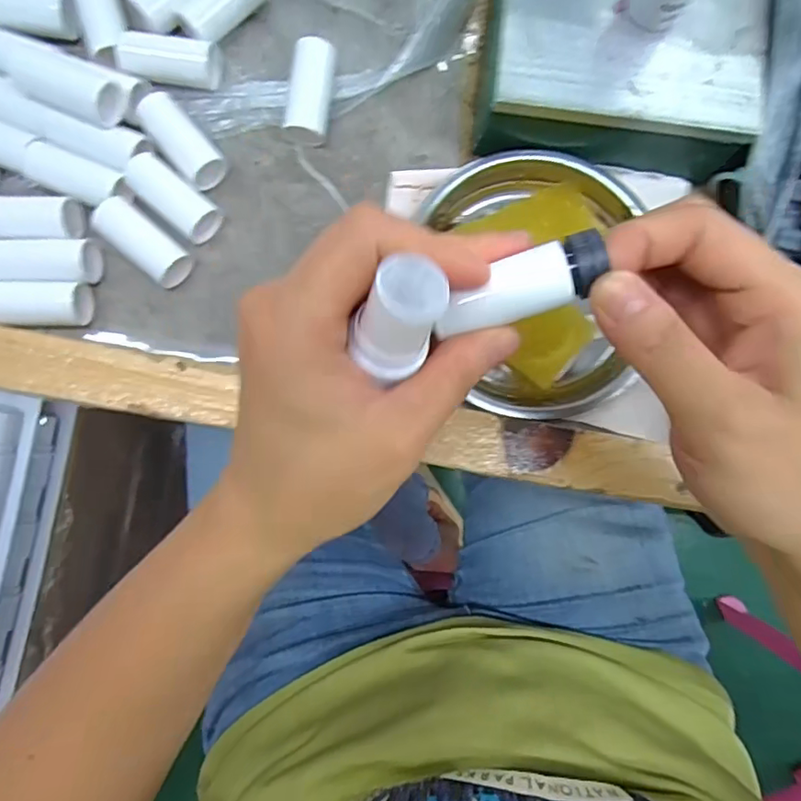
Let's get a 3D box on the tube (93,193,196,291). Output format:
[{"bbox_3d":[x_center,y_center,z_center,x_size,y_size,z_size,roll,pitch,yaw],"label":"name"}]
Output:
[{"bbox_3d":[-0.128,-0.078,0.274,0.047,0.015,0.021,40,85,1],"label":"tube"}]

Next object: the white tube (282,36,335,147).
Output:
[{"bbox_3d":[-0.045,-0.157,0.280,0.020,0.017,0.048,10,98,-2],"label":"white tube"}]

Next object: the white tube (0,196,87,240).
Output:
[{"bbox_3d":[-0.183,-0.088,0.269,0.047,0.020,0.020,-3,85,-3],"label":"white tube"}]

